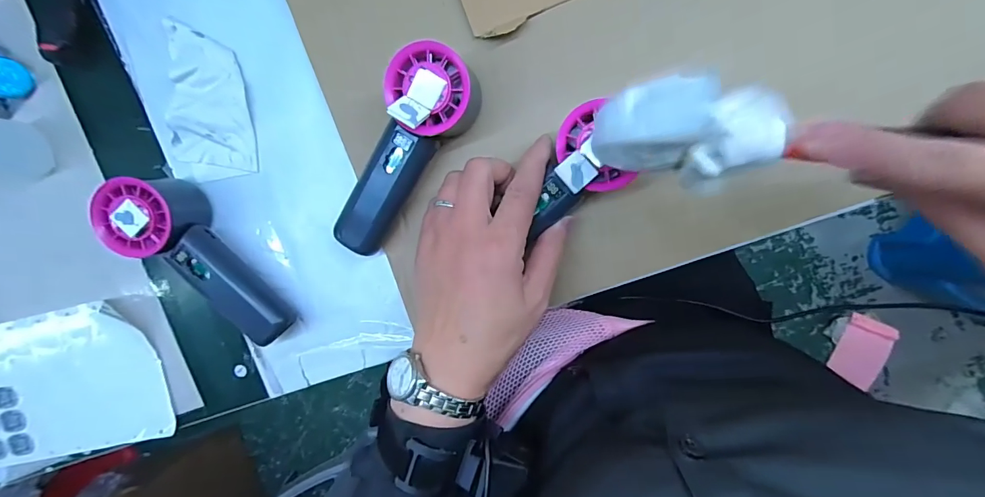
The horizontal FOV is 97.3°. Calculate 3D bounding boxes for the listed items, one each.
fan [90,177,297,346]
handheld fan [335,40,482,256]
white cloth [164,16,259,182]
[{"bbox_3d":[-0.226,0.014,0.334,0.046,0.056,0.153,-38,92,8],"label":"fan"},{"bbox_3d":[-0.063,-0.062,0.305,0.054,0.067,0.152,28,98,2],"label":"handheld fan"},{"bbox_3d":[-0.229,-0.116,0.344,0.067,0.010,0.119,-7,96,6],"label":"white cloth"}]

